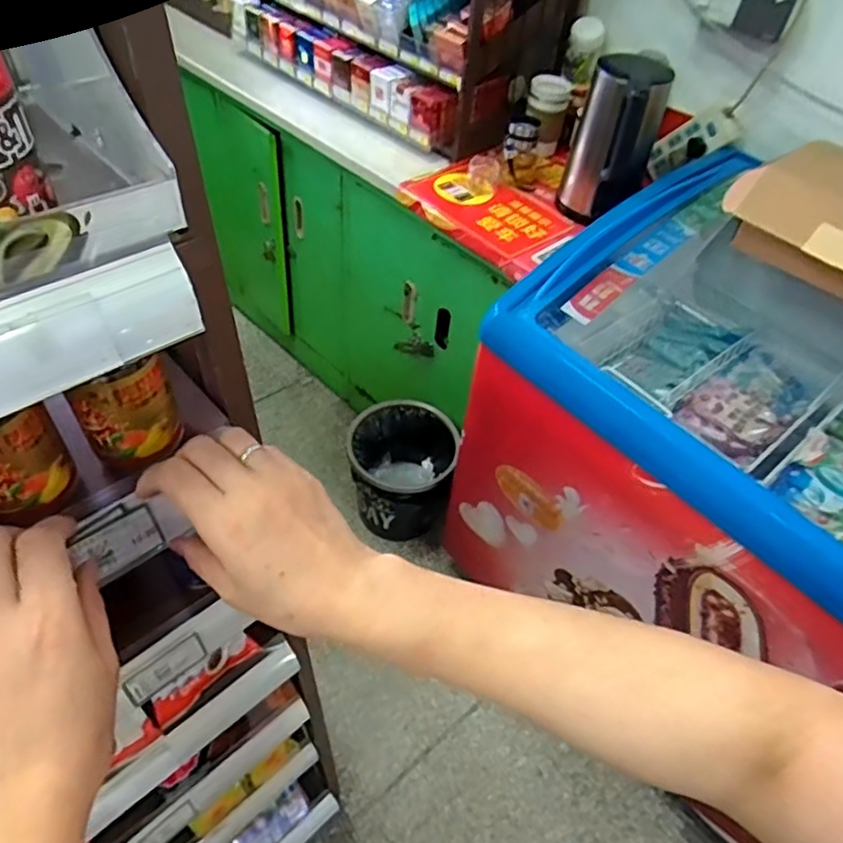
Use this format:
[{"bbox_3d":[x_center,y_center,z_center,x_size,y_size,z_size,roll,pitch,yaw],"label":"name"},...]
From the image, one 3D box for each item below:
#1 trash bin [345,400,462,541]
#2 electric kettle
[{"bbox_3d":[-0.058,0.146,1.574,0.253,0.257,0.268,3,49,-4],"label":"trash bin"},{"bbox_3d":[0.328,-0.474,1.100,0.127,0.263,0.142,16,49,7],"label":"electric kettle"}]

